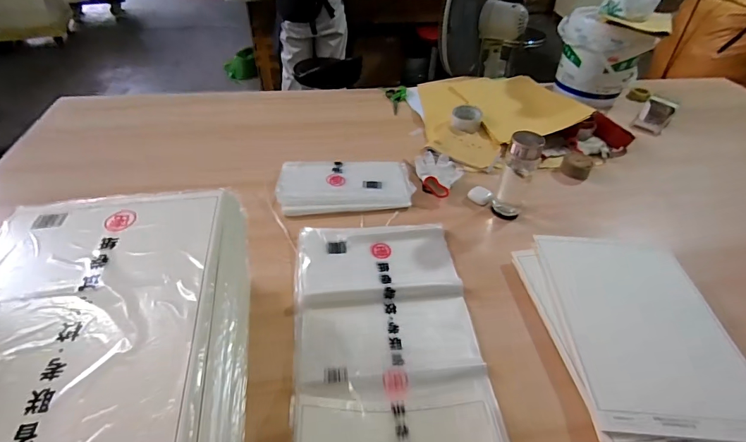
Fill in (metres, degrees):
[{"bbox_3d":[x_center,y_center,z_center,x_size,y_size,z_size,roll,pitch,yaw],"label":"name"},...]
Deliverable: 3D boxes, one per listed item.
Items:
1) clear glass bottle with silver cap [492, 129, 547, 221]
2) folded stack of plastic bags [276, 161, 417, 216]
[{"bbox_3d":[0.313,-0.095,0.858,0.067,0.188,0.062,18,44,15],"label":"clear glass bottle with silver cap"},{"bbox_3d":[-0.067,-0.096,0.959,0.314,0.029,0.196,-4,43,-9],"label":"folded stack of plastic bags"}]

